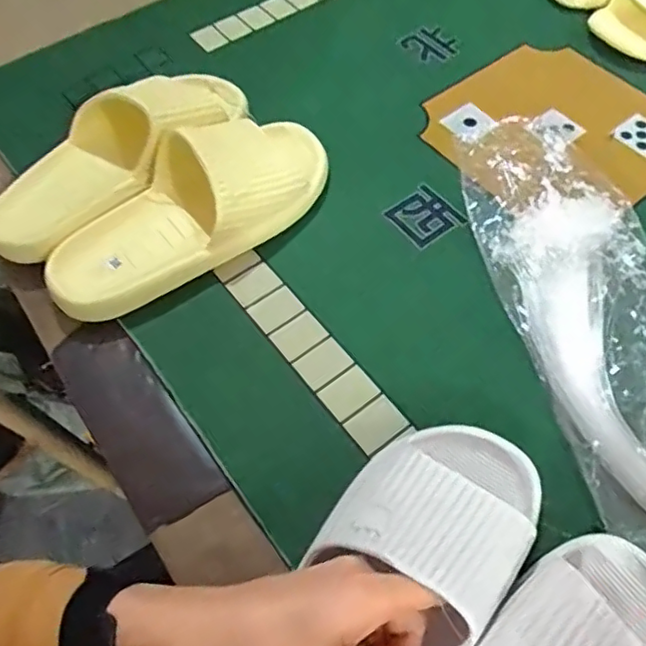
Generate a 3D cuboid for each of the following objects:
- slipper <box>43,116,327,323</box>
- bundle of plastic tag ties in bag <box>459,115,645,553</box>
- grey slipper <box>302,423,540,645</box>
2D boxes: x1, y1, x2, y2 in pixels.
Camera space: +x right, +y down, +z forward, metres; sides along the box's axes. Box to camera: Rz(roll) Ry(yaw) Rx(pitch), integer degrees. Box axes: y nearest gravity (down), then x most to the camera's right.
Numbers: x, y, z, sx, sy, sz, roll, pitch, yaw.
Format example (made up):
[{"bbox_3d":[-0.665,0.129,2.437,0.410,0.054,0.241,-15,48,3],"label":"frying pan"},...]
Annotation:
[{"bbox_3d":[-0.109,-0.100,0.502,0.253,0.065,0.097,-33,61,-17],"label":"slipper"},{"bbox_3d":[0.225,0.031,0.417,0.137,0.035,0.503,-20,58,-9],"label":"bundle of plastic tag ties in bag"},{"bbox_3d":[0.030,0.160,0.345,0.103,0.061,0.251,34,76,22],"label":"grey slipper"}]

